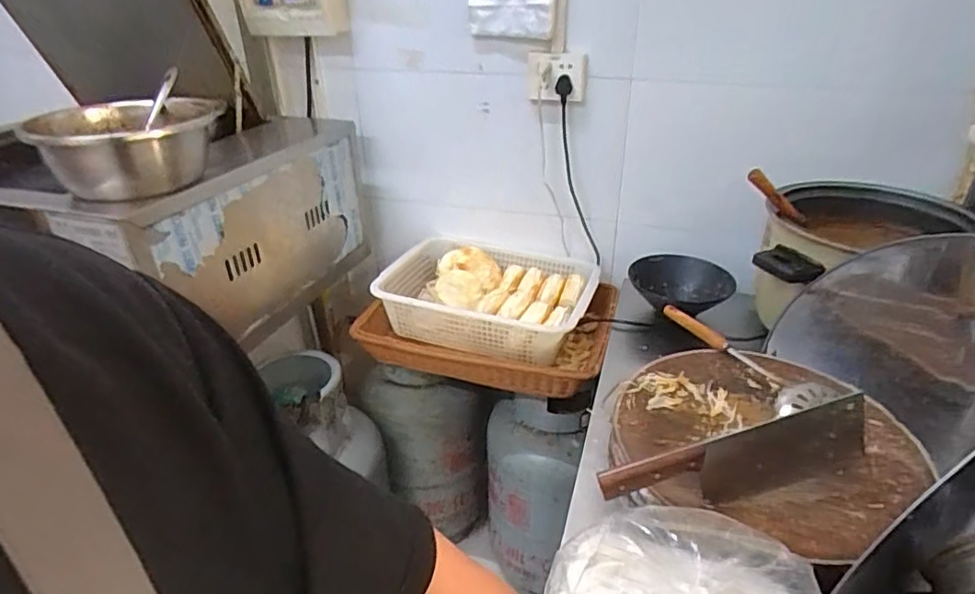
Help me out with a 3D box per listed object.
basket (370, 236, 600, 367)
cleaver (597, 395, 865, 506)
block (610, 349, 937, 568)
[{"bbox_3d":[-0.003,-0.011,1.269,0.440,0.104,0.310,11,33,20],"label":"basket"},{"bbox_3d":[0.279,0.195,0.672,0.298,0.112,0.028,-14,32,0],"label":"cleaver"},{"bbox_3d":[0.349,0.191,0.774,0.345,0.047,0.337,-1,31,1],"label":"block"}]

